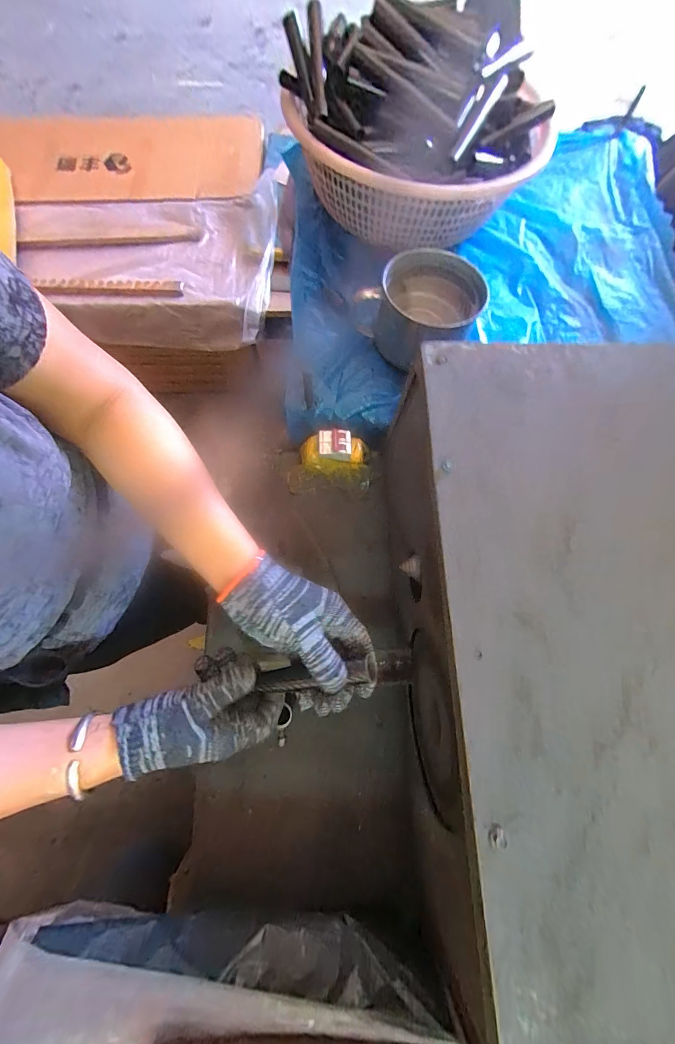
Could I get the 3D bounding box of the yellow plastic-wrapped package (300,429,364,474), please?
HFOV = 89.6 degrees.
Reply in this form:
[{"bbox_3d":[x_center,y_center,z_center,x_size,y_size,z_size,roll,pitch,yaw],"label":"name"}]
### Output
[{"bbox_3d":[-0.008,-0.102,0.498,0.094,0.054,0.049,0,74,-2],"label":"yellow plastic-wrapped package"}]

